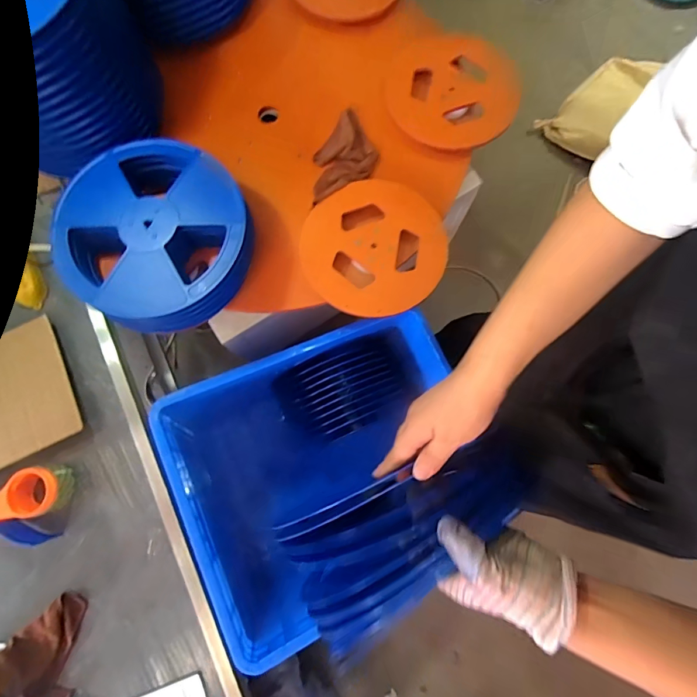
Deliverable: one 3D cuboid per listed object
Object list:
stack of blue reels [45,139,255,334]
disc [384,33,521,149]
[{"bbox_3d":[-0.338,-0.201,0.725,0.323,0.101,0.315,37,80,7],"label":"stack of blue reels"},{"bbox_3d":[0.219,-0.541,0.837,0.272,0.031,0.267,0,78,0],"label":"disc"}]

